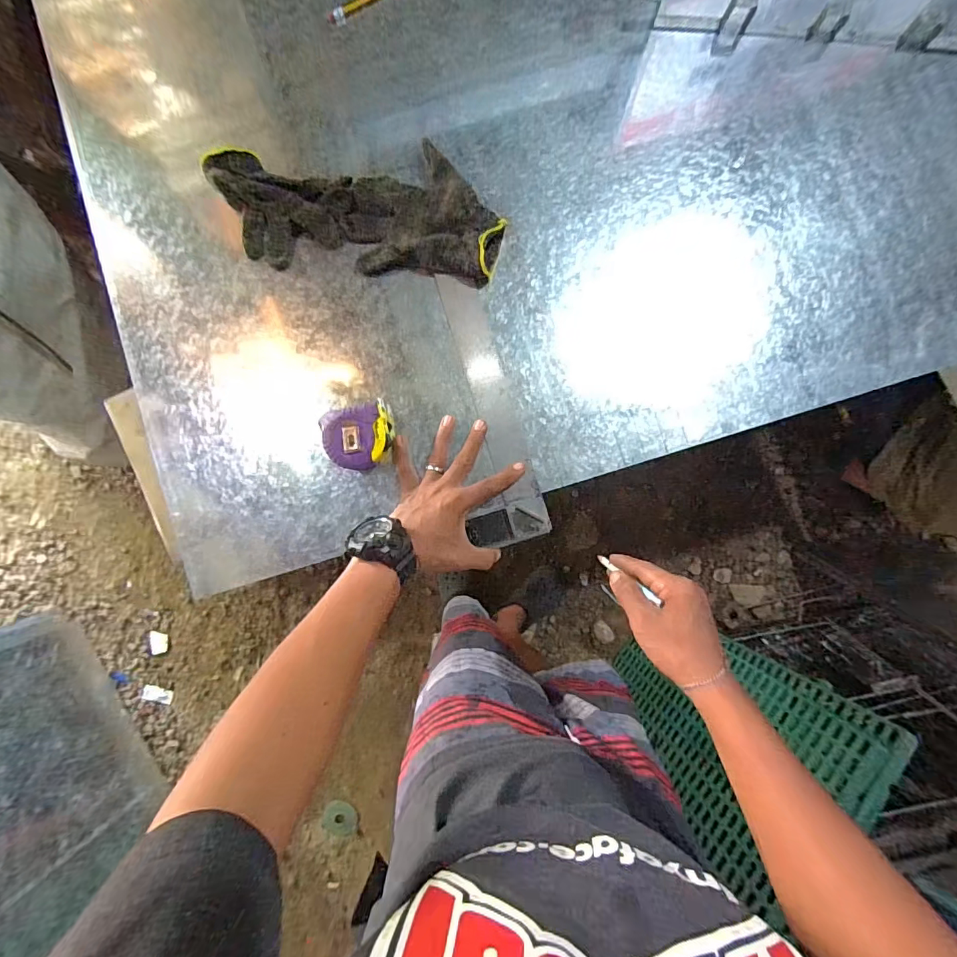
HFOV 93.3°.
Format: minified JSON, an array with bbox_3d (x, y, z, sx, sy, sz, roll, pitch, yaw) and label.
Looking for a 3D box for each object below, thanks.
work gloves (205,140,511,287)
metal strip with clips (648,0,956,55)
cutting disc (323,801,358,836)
[{"bbox_3d":[-0.144,-0.318,0.525,0.344,0.033,0.152,7,88,1],"label":"work gloves"},{"bbox_3d":[0.460,-0.529,0.533,0.506,0.019,0.056,7,88,1],"label":"metal strip with clips"},{"bbox_3d":[-0.394,0.968,1.286,0.103,0.011,0.095,-1,85,9],"label":"cutting disc"}]

